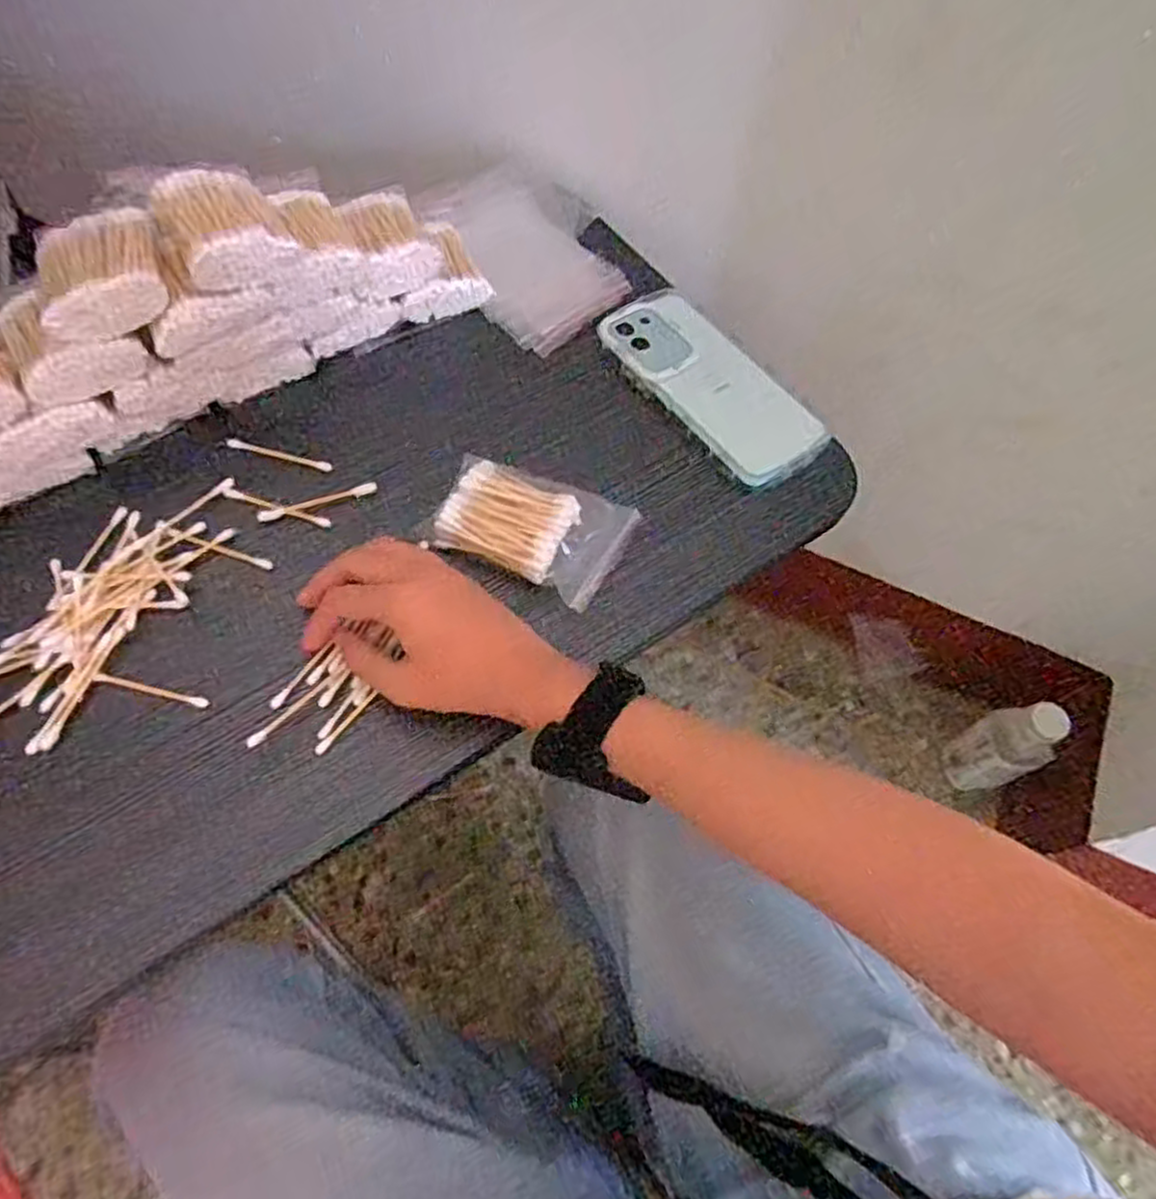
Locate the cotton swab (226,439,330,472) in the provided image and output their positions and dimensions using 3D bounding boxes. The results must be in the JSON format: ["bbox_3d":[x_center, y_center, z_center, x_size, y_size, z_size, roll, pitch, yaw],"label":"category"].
[{"bbox_3d":[-0.188,-0.092,0.482,0.069,0.004,0.008,15,63,5],"label":"cotton swab"}]

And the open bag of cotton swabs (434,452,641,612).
[{"bbox_3d":[-0.026,-0.042,0.454,0.106,0.022,0.069,21,63,8],"label":"open bag of cotton swabs"}]

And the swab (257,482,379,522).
[{"bbox_3d":[-0.158,-0.060,0.466,0.071,0.004,0.008,-18,65,-12],"label":"swab"}]

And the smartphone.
[{"bbox_3d":[0.090,-0.145,0.513,0.072,0.012,0.167,-33,68,-18],"label":"smartphone"}]

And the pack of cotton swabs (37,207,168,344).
[{"bbox_3d":[-0.261,-0.180,0.422,0.063,0.027,0.065,-17,64,-11],"label":"pack of cotton swabs"}]

